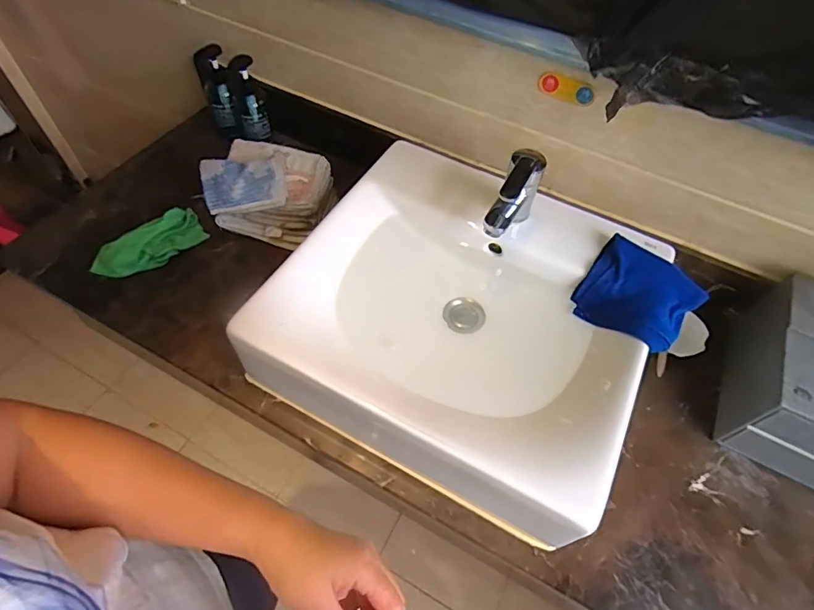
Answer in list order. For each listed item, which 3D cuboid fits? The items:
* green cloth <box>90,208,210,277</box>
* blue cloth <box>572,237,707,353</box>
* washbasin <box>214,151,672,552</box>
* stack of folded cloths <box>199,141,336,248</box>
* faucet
[{"bbox_3d":[-0.414,-0.097,0.744,0.176,0.053,0.061,-28,62,-21],"label":"green cloth"},{"bbox_3d":[0.308,-0.012,0.631,0.141,0.053,0.131,38,62,20],"label":"blue cloth"},{"bbox_3d":[0.075,0.013,0.660,0.447,0.135,0.408,26,58,13],"label":"washbasin"},{"bbox_3d":[-0.222,-0.187,0.784,0.198,0.110,0.146,1,56,-3],"label":"stack of folded cloths"},{"bbox_3d":[0.141,-0.134,0.624,0.044,0.113,0.127,24,58,12],"label":"faucet"}]

